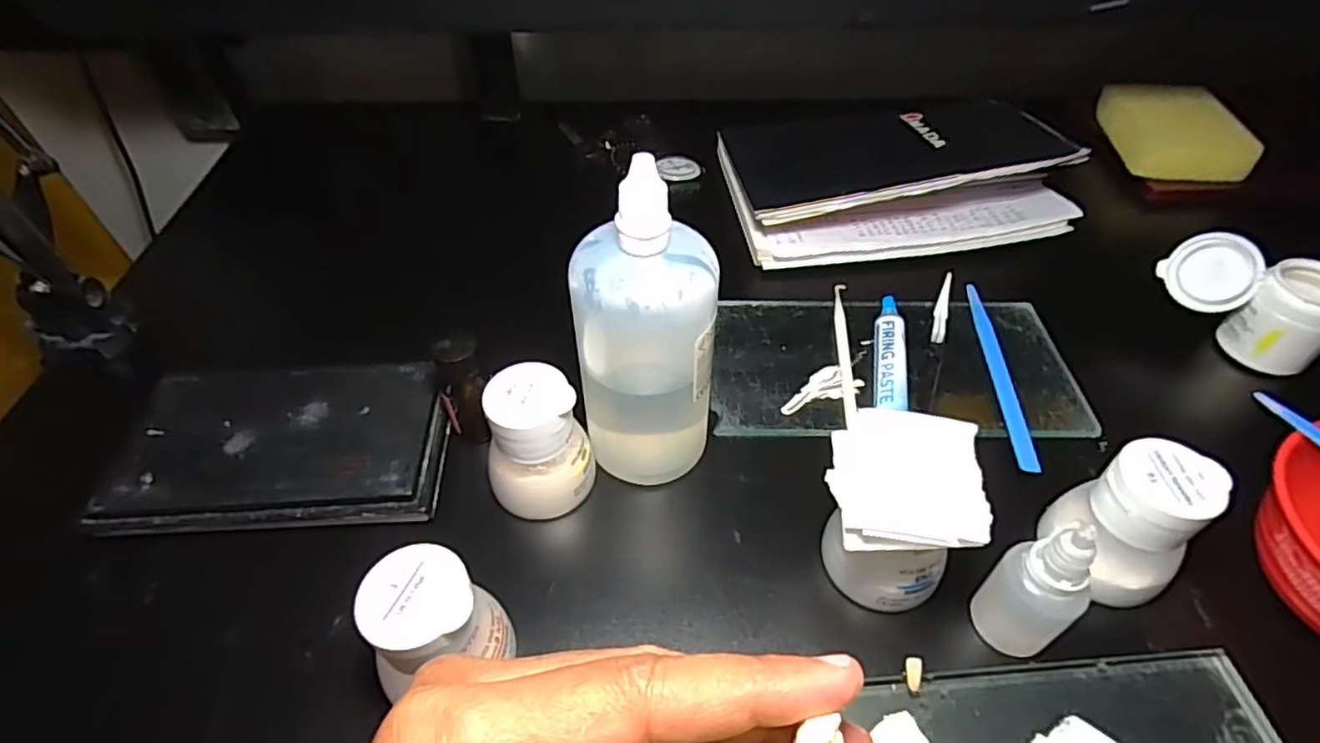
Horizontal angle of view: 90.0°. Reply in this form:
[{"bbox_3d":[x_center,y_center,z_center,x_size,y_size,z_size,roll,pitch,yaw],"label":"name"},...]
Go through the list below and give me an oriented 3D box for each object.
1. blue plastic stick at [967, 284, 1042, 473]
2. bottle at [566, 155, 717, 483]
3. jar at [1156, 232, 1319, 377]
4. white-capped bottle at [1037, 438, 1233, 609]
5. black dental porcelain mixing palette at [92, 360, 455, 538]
[{"bbox_3d":[0.189,-0.002,0.368,0.010,0.004,0.136,4,49,3],"label":"blue plastic stick"},{"bbox_3d":[-0.005,-0.015,0.283,0.056,0.150,0.050,8,49,7],"label":"bottle"},{"bbox_3d":[0.328,-0.042,0.372,0.083,0.053,0.043,27,53,21],"label":"jar"},{"bbox_3d":[0.194,0.062,0.273,0.043,0.060,0.049,-28,54,-23],"label":"white-capped bottle"},{"bbox_3d":[-0.181,0.033,0.321,0.146,0.015,0.087,-3,48,-3],"label":"black dental porcelain mixing palette"}]

